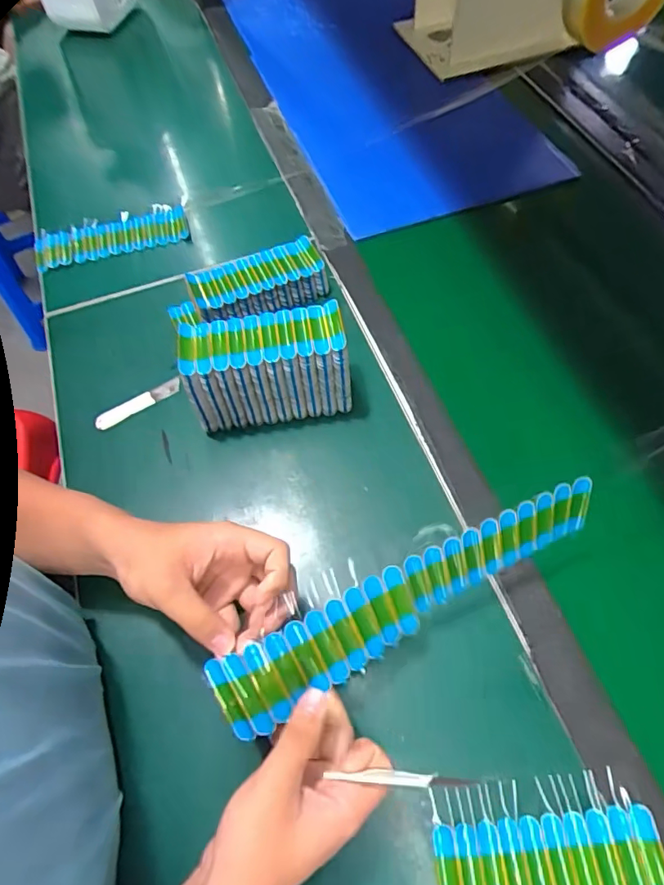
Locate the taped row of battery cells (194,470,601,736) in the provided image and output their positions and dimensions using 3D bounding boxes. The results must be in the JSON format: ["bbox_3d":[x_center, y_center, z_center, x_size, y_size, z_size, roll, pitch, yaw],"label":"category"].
[{"bbox_3d":[0.061,0.112,0.373,0.308,0.060,0.026,-26,26,-12],"label":"taped row of battery cells"}]

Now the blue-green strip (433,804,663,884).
[{"bbox_3d":[0.149,0.292,0.342,0.151,0.009,0.063,-6,61,0],"label":"blue-green strip"}]

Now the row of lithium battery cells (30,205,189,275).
[{"bbox_3d":[-0.288,-0.267,0.658,0.195,0.018,0.066,-17,62,-6],"label":"row of lithium battery cells"}]

